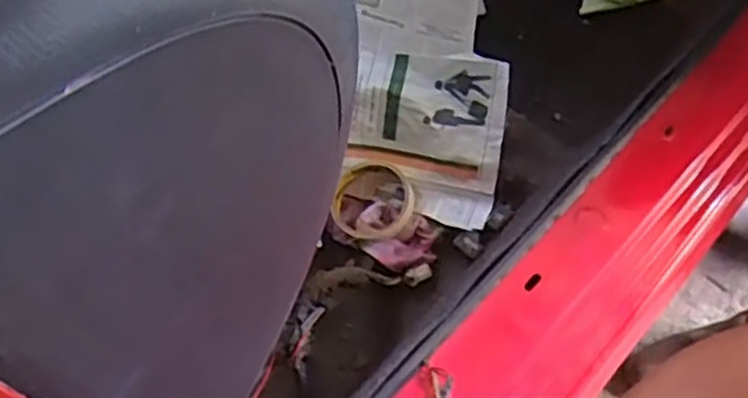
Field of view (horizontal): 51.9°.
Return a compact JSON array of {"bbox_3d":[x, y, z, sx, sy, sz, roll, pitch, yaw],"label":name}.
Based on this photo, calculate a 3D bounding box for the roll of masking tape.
[{"bbox_3d":[-0.002,0.005,0.813,0.088,0.030,0.082,-1,62,1],"label":"roll of masking tape"}]

